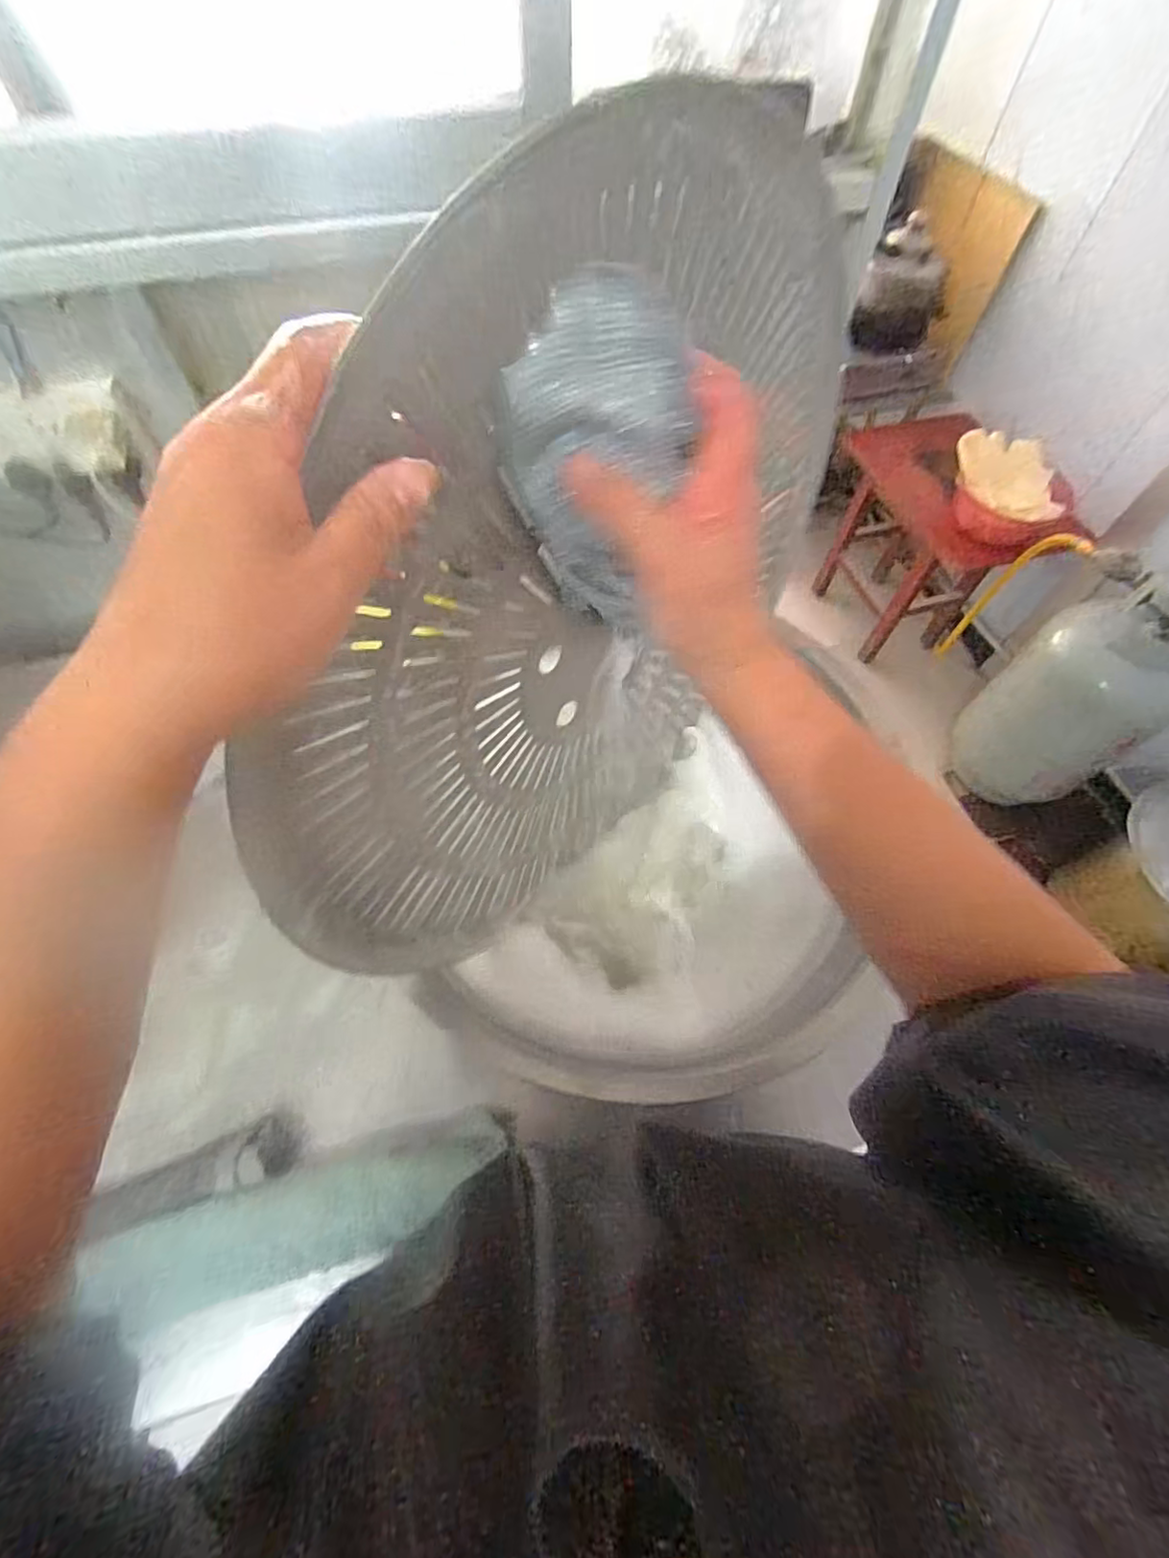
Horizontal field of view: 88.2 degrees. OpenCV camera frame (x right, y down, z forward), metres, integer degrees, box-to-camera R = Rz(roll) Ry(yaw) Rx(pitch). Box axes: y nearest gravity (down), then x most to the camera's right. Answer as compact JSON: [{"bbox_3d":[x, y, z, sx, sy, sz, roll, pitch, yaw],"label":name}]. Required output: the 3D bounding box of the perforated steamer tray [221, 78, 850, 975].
[{"bbox_3d":[0.016,-0.102,0.411,0.025,0.478,0.510,36,58,23],"label":"perforated steamer tray"}]

